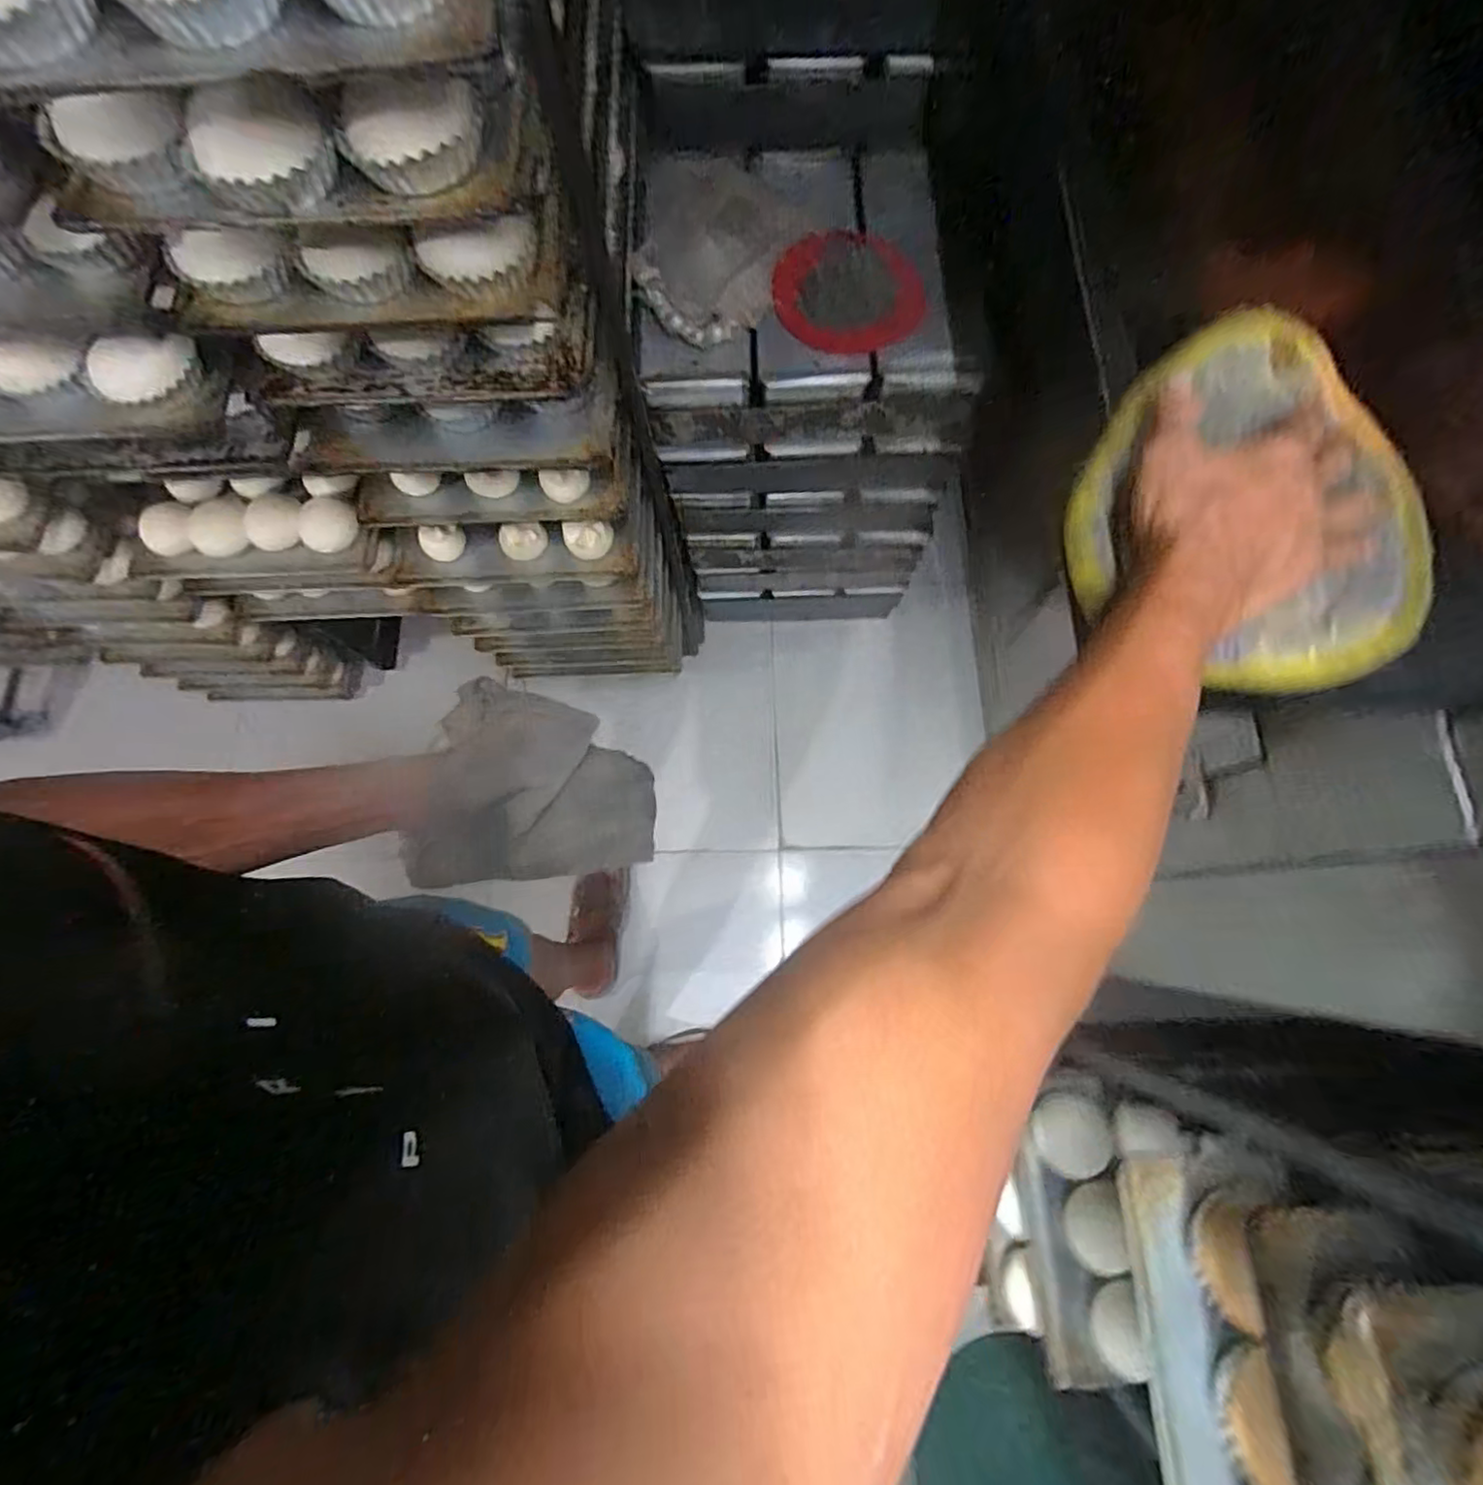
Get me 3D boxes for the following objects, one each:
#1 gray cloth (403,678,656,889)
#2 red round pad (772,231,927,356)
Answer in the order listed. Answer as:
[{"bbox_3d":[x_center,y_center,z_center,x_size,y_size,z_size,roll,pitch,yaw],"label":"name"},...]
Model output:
[{"bbox_3d":[-0.182,0.037,0.545,0.189,0.126,0.143,-9,73,0],"label":"gray cloth"},{"bbox_3d":[0.127,-0.534,0.748,0.172,0.012,0.135,1,92,2],"label":"red round pad"}]

